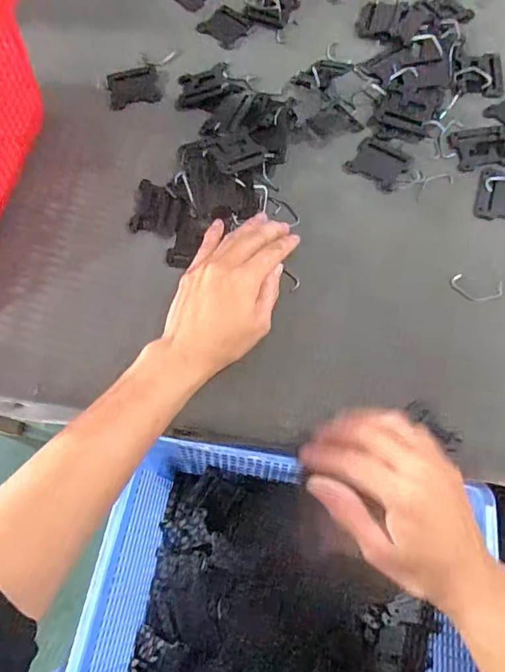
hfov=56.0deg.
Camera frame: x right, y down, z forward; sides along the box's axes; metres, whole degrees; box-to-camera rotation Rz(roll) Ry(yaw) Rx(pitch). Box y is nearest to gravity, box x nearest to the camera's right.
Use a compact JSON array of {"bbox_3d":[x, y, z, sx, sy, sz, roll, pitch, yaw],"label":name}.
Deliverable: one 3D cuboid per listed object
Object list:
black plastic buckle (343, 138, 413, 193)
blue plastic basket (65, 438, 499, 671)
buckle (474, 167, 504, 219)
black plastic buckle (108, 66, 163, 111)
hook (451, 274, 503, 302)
[{"bbox_3d":[0.113,-0.155,0.428,0.050,0.004,0.044,30,75,13],"label":"black plastic buckle"},{"bbox_3d":[0.024,0.226,0.383,0.291,0.093,0.237,8,69,5],"label":"blue plastic basket"},{"bbox_3d":[0.216,-0.120,0.409,0.043,0.006,0.049,14,72,8],"label":"buckle"},{"bbox_3d":[-0.118,-0.249,0.479,0.052,0.006,0.046,-13,70,-1],"label":"black plastic buckle"},{"bbox_3d":[0.179,-0.038,0.378,0.042,0.005,0.022,11,69,6],"label":"hook"}]

